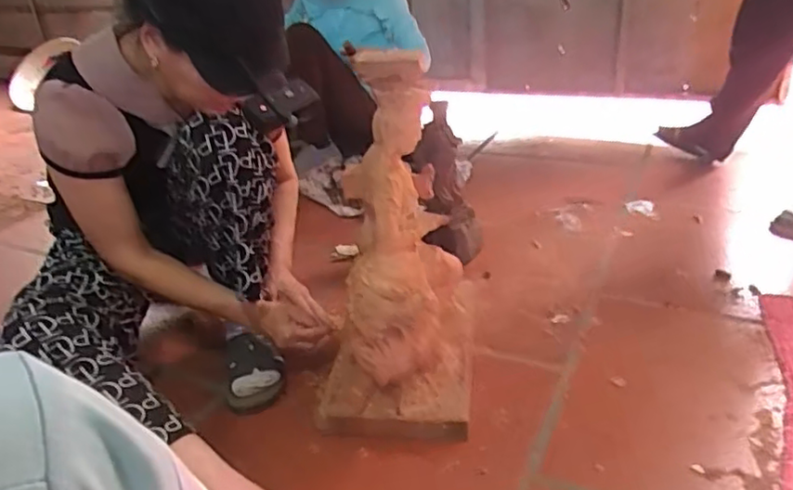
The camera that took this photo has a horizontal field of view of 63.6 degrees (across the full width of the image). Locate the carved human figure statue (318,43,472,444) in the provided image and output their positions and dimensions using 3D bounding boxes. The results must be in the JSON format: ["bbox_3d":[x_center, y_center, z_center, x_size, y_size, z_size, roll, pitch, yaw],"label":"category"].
[{"bbox_3d":[-0.005,0.002,0.955,0.224,0.516,0.276,1,28,8],"label":"carved human figure statue"}]

